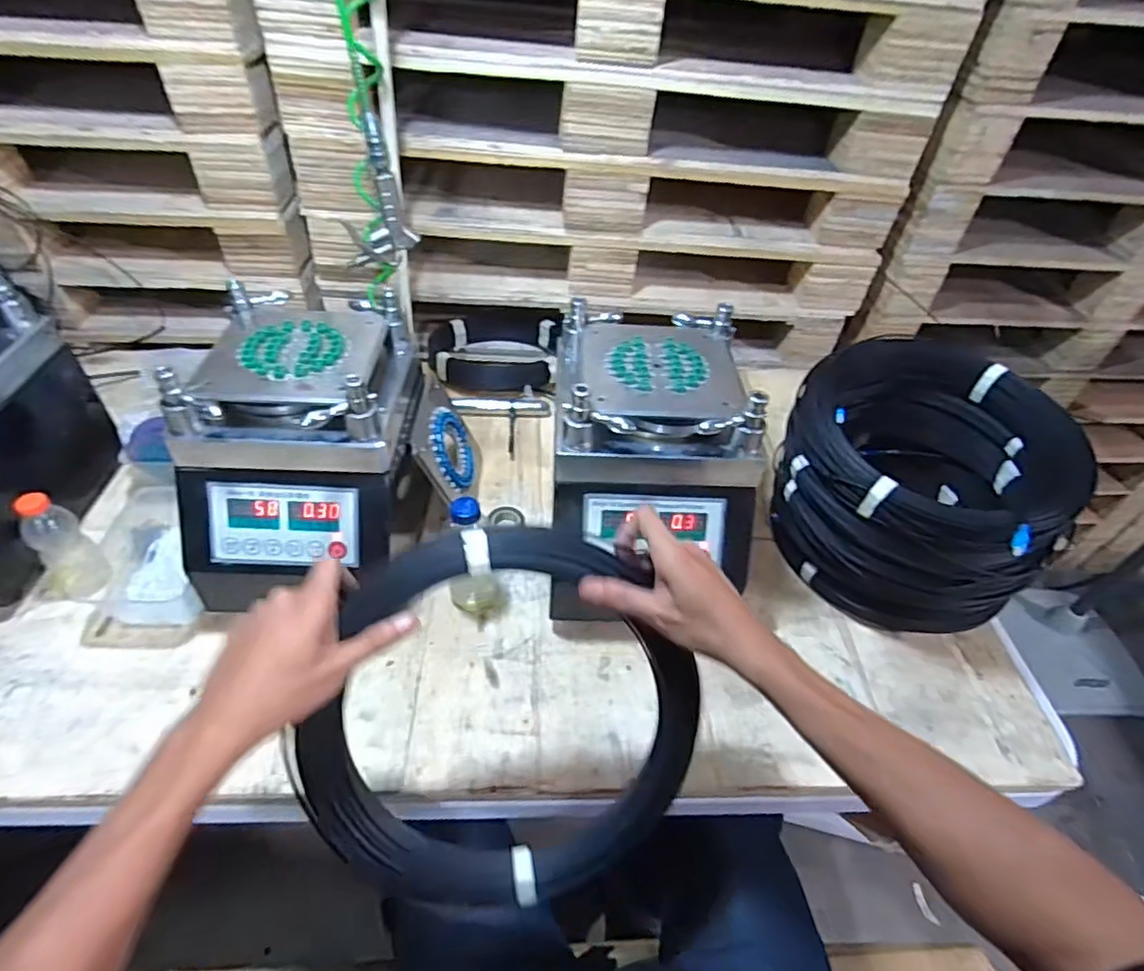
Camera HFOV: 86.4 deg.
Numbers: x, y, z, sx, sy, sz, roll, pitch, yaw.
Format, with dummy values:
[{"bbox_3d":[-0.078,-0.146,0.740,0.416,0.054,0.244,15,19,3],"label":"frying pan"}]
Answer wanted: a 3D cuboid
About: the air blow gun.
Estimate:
[{"bbox_3d":[-0.243,-0.358,0.751,0.092,0.166,0.027,0,46,-4],"label":"air blow gun"}]

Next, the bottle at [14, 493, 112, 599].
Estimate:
[{"bbox_3d":[-0.592,0.071,0.705,0.047,0.140,0.059,27,50,20],"label":"bottle"}]

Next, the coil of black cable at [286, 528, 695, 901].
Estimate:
[{"bbox_3d":[-0.053,0.189,0.494,0.314,0.313,0.042,-4,11,-11],"label":"coil of black cable"}]

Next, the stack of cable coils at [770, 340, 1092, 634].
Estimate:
[{"bbox_3d":[0.426,0.003,0.784,0.316,0.247,0.306,33,52,25],"label":"stack of cable coils"}]

